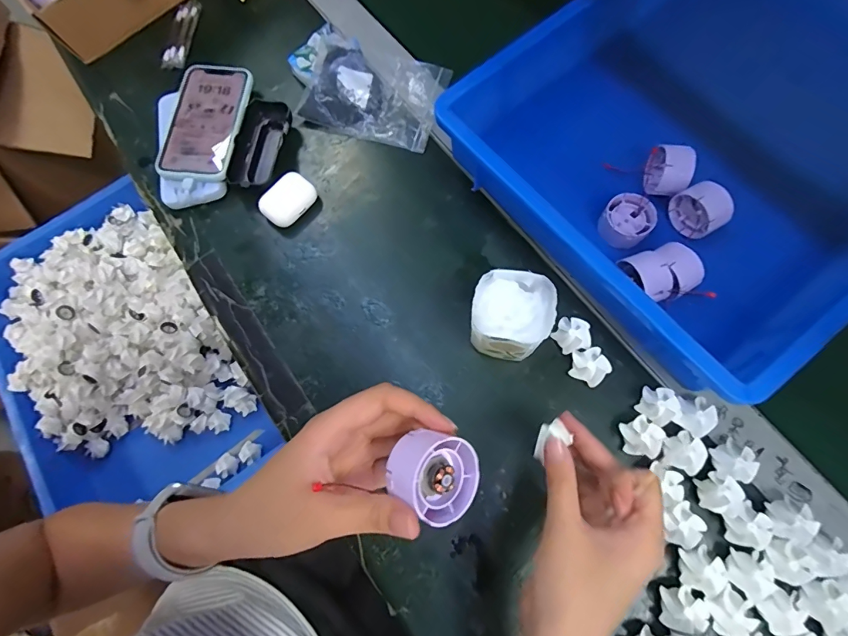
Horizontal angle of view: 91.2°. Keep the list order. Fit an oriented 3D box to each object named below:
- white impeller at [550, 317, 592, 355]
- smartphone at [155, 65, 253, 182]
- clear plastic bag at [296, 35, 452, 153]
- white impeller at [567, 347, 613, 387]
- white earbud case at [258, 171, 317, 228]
[{"bbox_3d":[0.137,0.017,0.386,0.032,0.019,0.033,-1,72,3],"label":"white impeller"},{"bbox_3d":[-0.249,-0.225,0.473,0.081,0.009,0.152,5,74,-2],"label":"smartphone"},{"bbox_3d":[-0.060,-0.265,0.489,0.158,0.033,0.120,15,74,8],"label":"clear plastic bag"},{"bbox_3d":[0.150,0.043,0.377,0.032,0.017,0.032,-1,72,3],"label":"white impeller"},{"bbox_3d":[-0.146,-0.127,0.449,0.037,0.025,0.058,42,79,14],"label":"white earbud case"}]

